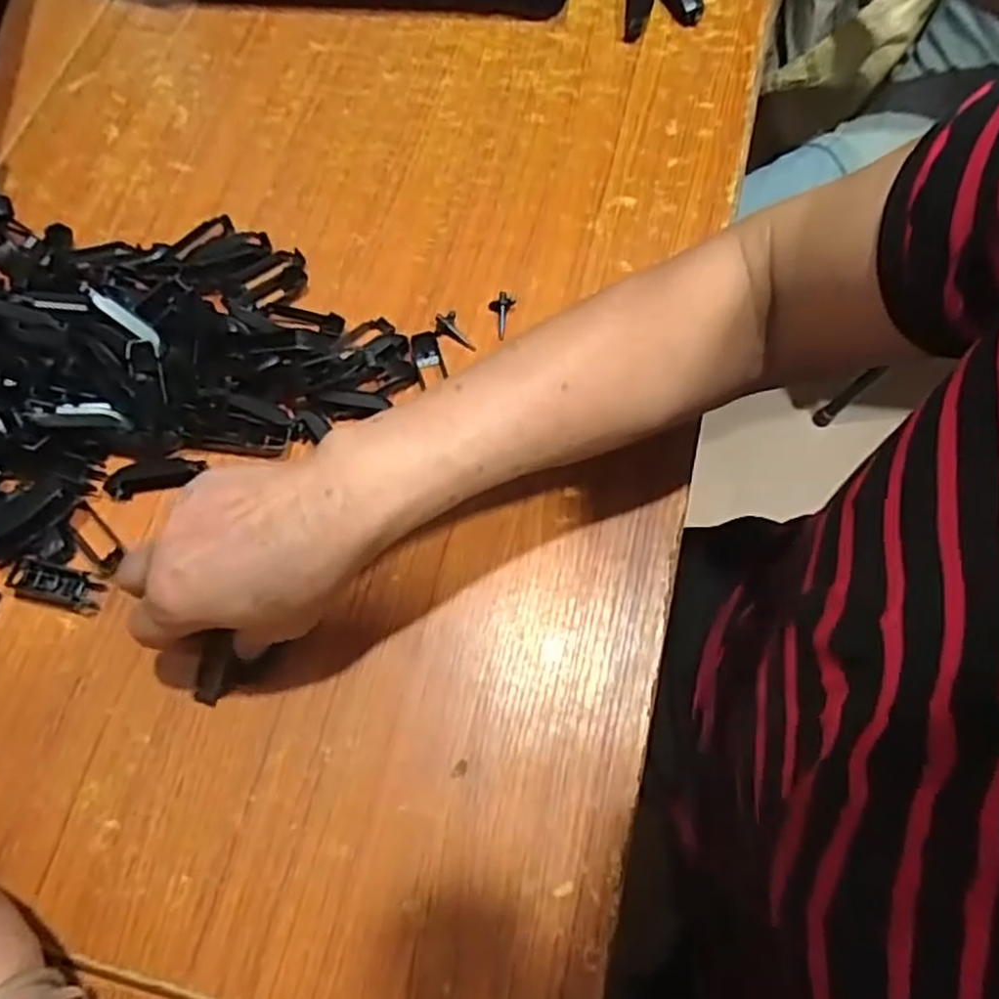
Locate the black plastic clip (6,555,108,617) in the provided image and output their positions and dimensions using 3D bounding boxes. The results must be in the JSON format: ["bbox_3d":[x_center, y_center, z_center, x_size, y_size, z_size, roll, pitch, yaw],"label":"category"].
[{"bbox_3d":[-0.239,0.045,0.403,0.053,0.013,0.020,14,69,7],"label":"black plastic clip"}]

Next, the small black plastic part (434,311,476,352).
[{"bbox_3d":[-0.026,-0.103,0.468,0.031,0.008,0.017,43,74,1],"label":"small black plastic part"}]

